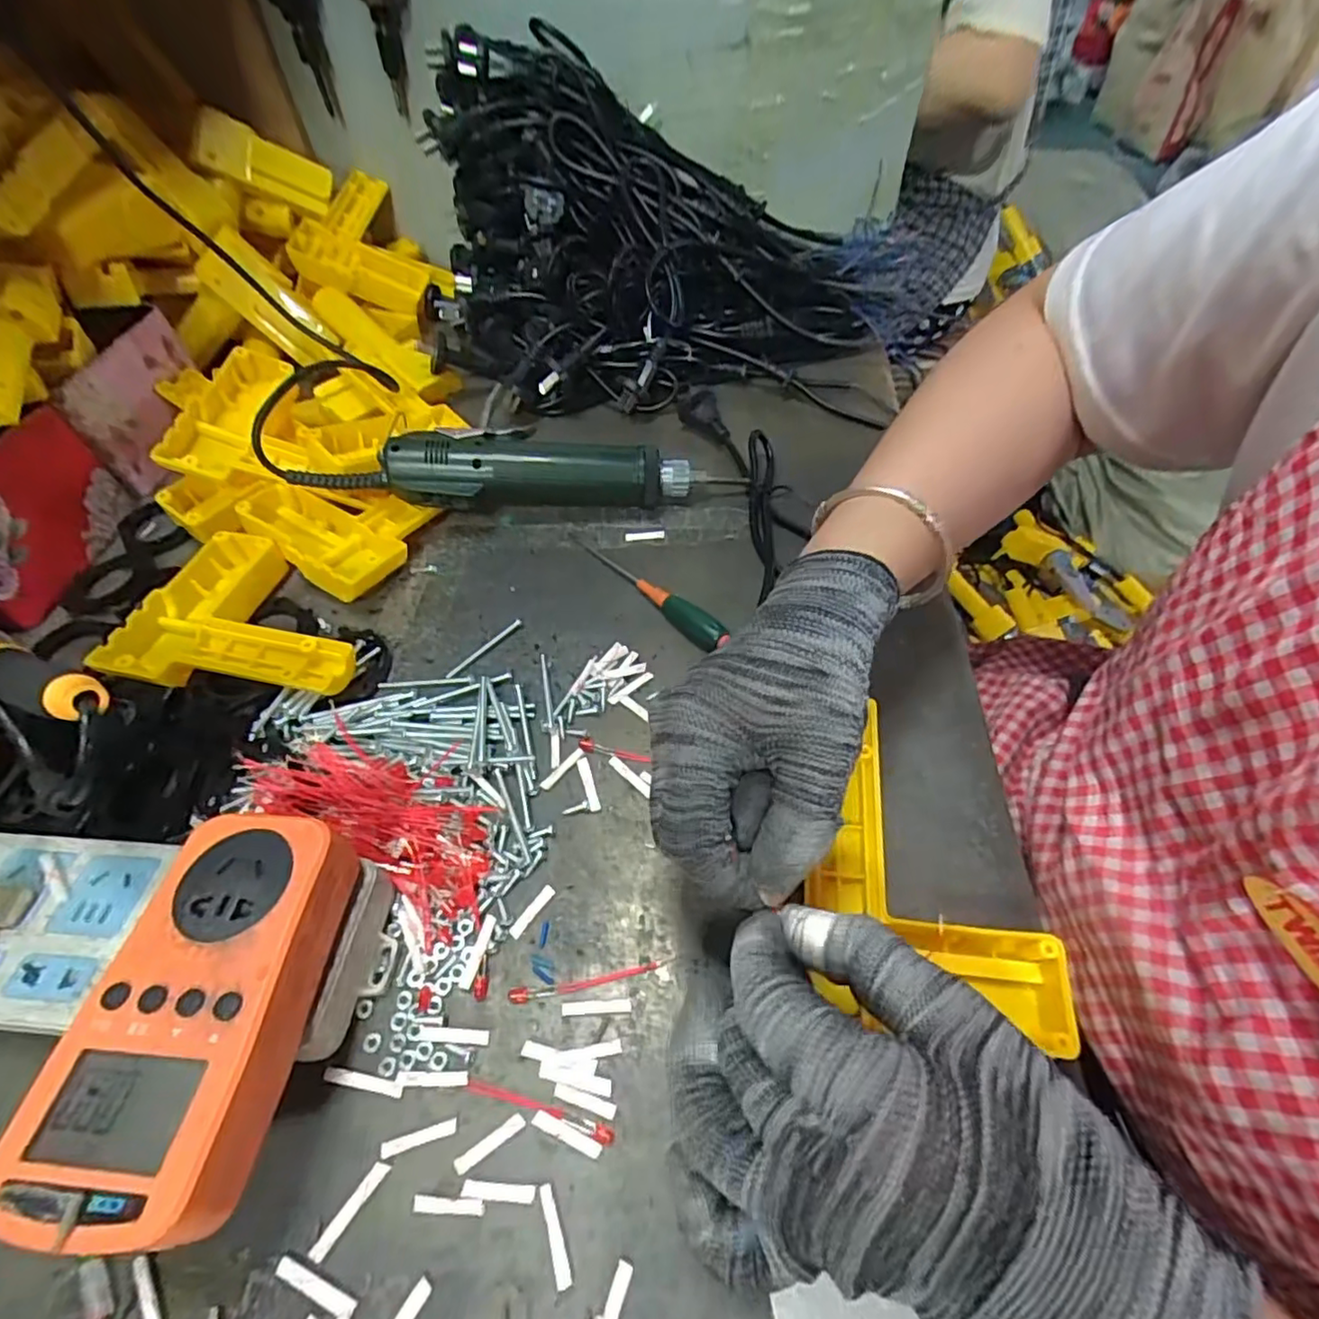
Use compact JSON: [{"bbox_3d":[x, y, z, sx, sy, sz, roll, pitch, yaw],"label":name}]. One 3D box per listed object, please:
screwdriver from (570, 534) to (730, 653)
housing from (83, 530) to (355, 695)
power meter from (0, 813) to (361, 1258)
[{"bbox_3d":[-0.011,-0.050,0.408,0.015,0.017,0.142,-37,61,-22],"label":"screwdriver"},{"bbox_3d":[-0.247,-0.029,0.393,0.146,0.029,0.113,4,54,5],"label":"housing"},{"bbox_3d":[-0.160,0.119,0.220,0.068,0.030,0.125,1,54,3],"label":"power meter"}]

